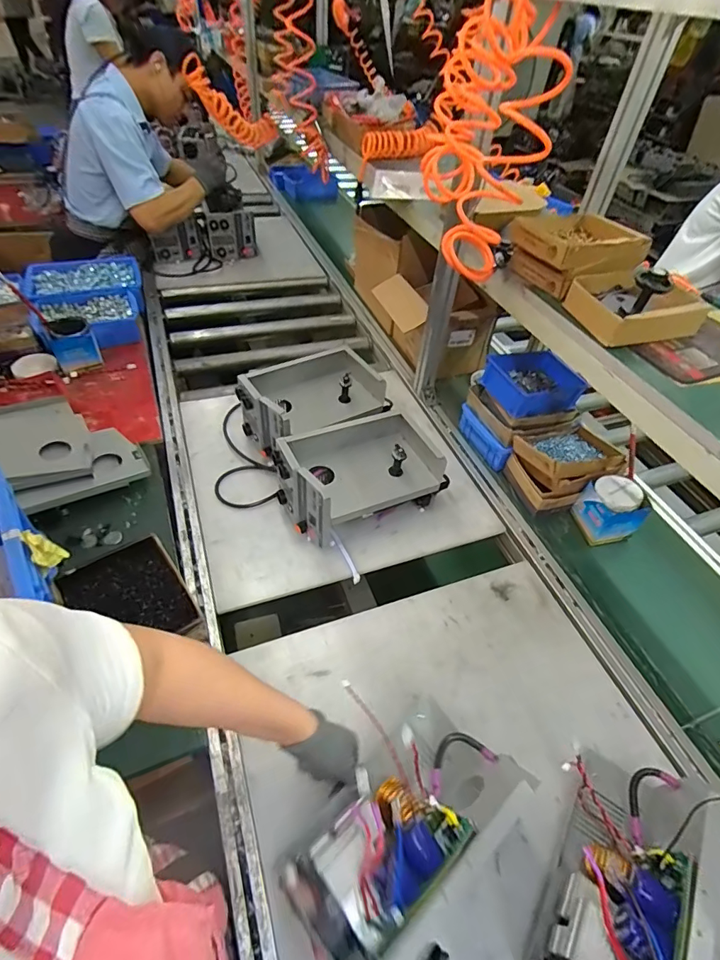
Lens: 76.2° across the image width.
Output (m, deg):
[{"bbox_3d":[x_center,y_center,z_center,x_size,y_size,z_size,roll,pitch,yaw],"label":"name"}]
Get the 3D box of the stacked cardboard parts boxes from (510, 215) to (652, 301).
[{"bbox_3d":[0.381,-0.407,0.820,0.209,0.085,0.158,-18,51,-20],"label":"stacked cardboard parts boxes"}]

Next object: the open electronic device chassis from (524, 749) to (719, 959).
[{"bbox_3d":[0.303,0.452,0.526,0.139,0.170,0.283,23,50,16],"label":"open electronic device chassis"}]

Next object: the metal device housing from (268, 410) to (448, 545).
[{"bbox_3d":[0.001,-0.017,0.904,0.307,0.134,0.176,-17,51,-19],"label":"metal device housing"}]

